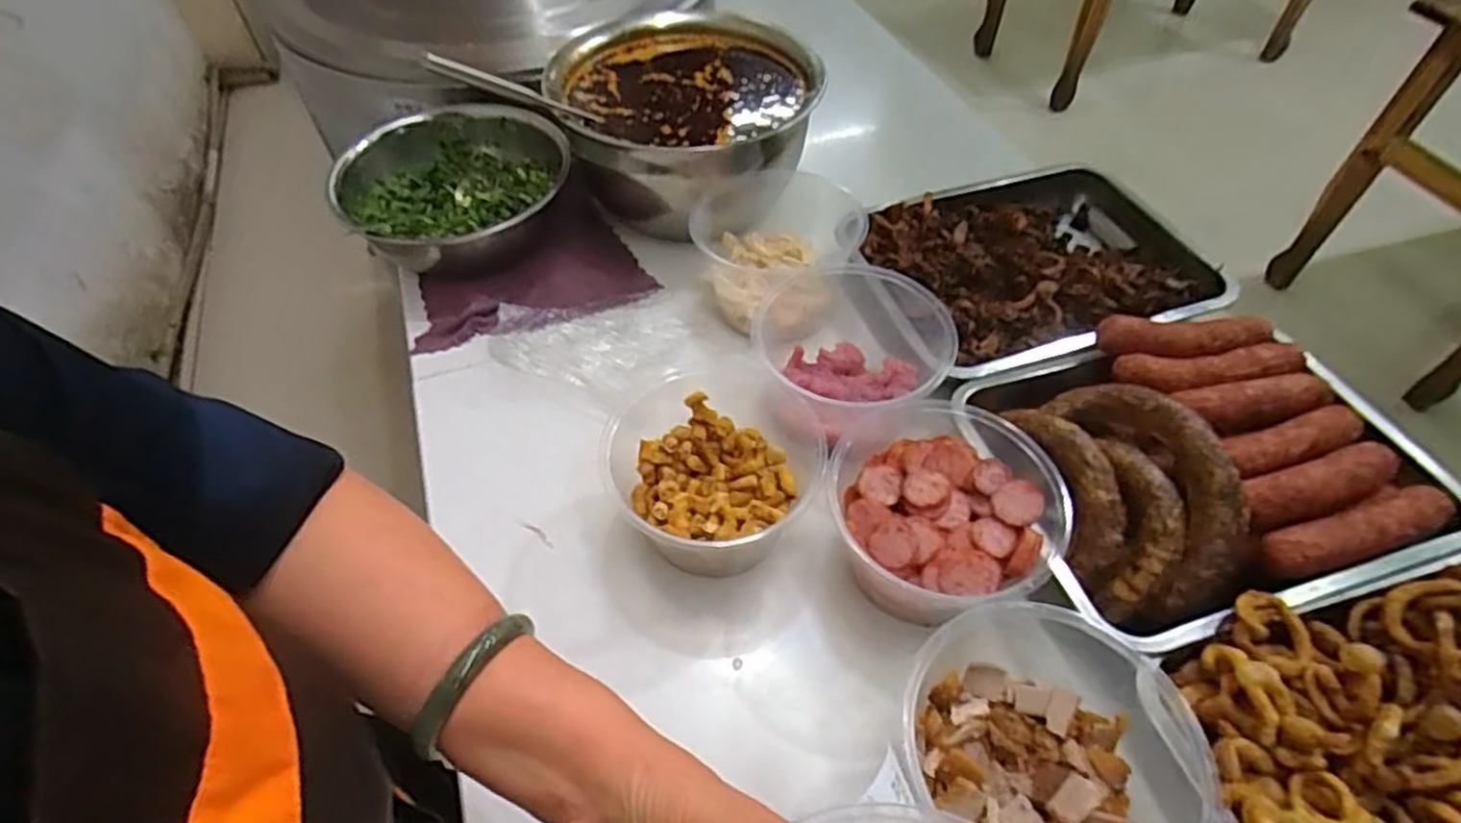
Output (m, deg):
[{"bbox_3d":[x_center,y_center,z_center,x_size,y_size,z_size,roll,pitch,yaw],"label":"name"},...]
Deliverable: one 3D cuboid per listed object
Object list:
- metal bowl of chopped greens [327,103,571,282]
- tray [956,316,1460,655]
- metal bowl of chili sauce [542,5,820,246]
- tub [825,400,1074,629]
[{"bbox_3d":[-0.308,-0.252,0.844,0.236,0.099,0.237,0,52,0],"label":"metal bowl of chopped greens"},{"bbox_3d":[0.391,0.025,0.607,0.334,0.057,0.265,-14,53,-11],"label":"tray"},{"bbox_3d":[-0.049,-0.322,0.868,0.284,0.154,0.293,11,52,8],"label":"metal bowl of chili sauce"},{"bbox_3d":[0.159,0.087,0.569,0.165,0.100,0.172,7,52,5],"label":"tub"}]

